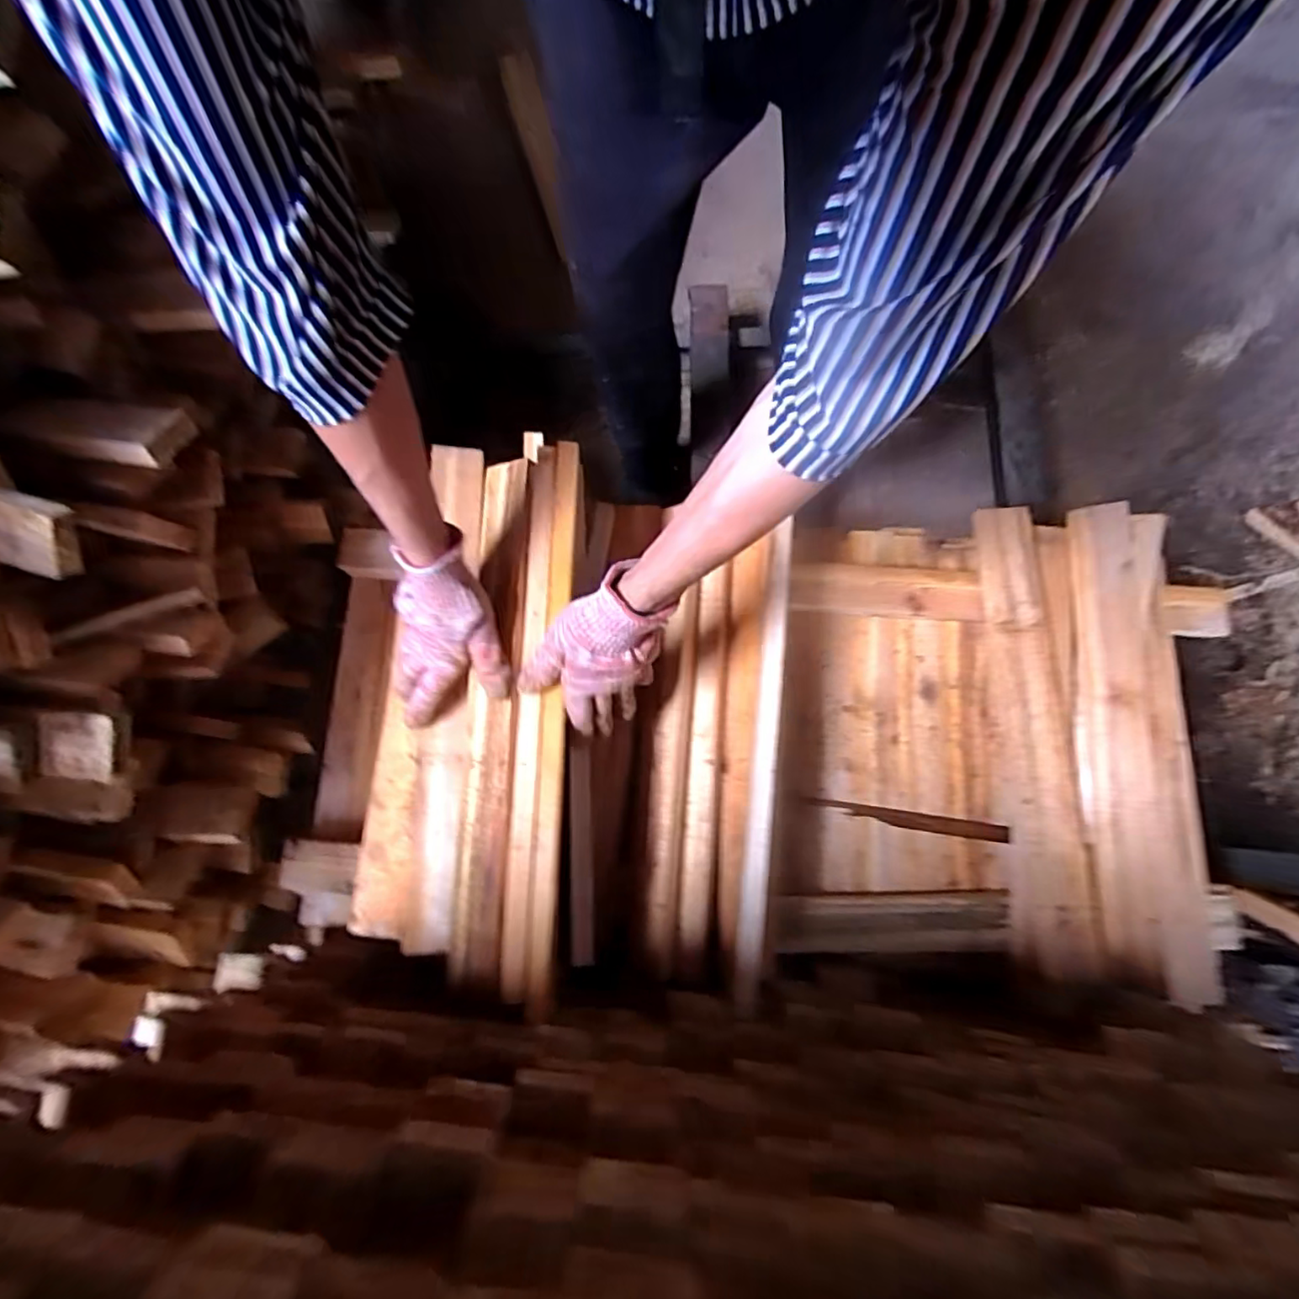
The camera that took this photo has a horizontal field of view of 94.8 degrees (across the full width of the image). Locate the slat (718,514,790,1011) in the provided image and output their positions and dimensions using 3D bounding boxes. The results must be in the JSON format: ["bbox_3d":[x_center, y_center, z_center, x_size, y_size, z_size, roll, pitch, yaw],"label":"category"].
[{"bbox_3d":[0.100,0.094,0.601,0.027,0.086,0.437,9,79,-16],"label":"slat"}]

